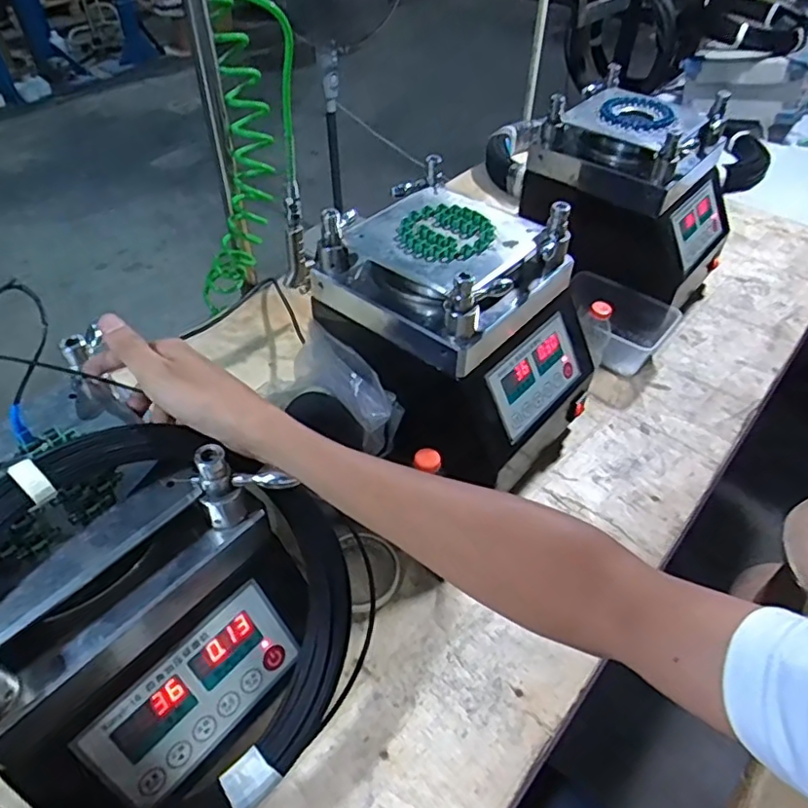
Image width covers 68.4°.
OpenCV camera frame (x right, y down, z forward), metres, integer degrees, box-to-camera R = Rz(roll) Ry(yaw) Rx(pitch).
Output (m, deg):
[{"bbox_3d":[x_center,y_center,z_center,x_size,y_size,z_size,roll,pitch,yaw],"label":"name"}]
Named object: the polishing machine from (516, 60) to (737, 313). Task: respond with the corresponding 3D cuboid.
[{"bbox_3d":[0.360,-0.319,0.945,0.270,0.277,0.204,36,56,29],"label":"polishing machine"}]

